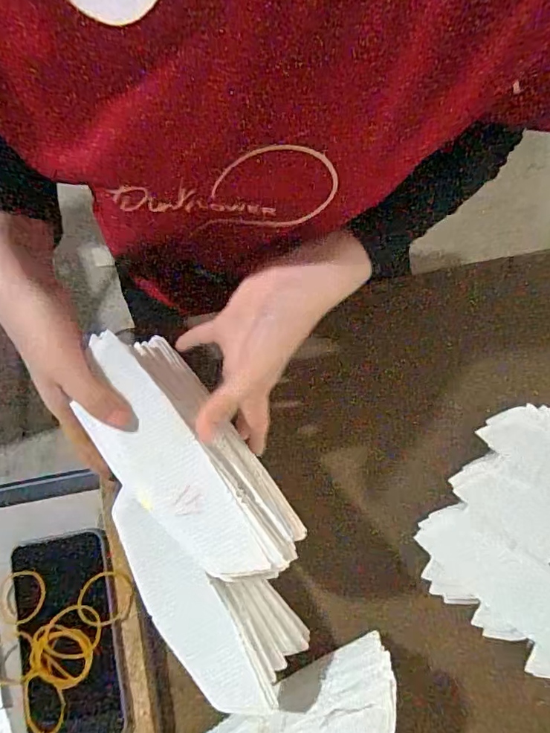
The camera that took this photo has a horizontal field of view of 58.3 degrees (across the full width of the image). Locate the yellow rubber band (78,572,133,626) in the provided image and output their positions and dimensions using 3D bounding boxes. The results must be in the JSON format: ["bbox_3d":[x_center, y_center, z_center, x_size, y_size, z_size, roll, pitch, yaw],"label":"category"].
[{"bbox_3d":[-0.138,0.189,0.402,0.039,0.007,0.041,0,80,1],"label":"yellow rubber band"}]

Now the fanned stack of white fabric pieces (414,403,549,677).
[{"bbox_3d":[0.228,0.144,0.413,0.175,0.014,0.180,36,82,7],"label":"fanned stack of white fabric pieces"}]

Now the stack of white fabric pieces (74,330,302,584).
[{"bbox_3d":[-0.062,0.062,0.333,0.078,0.042,0.183,-37,83,-6],"label":"stack of white fabric pieces"}]

